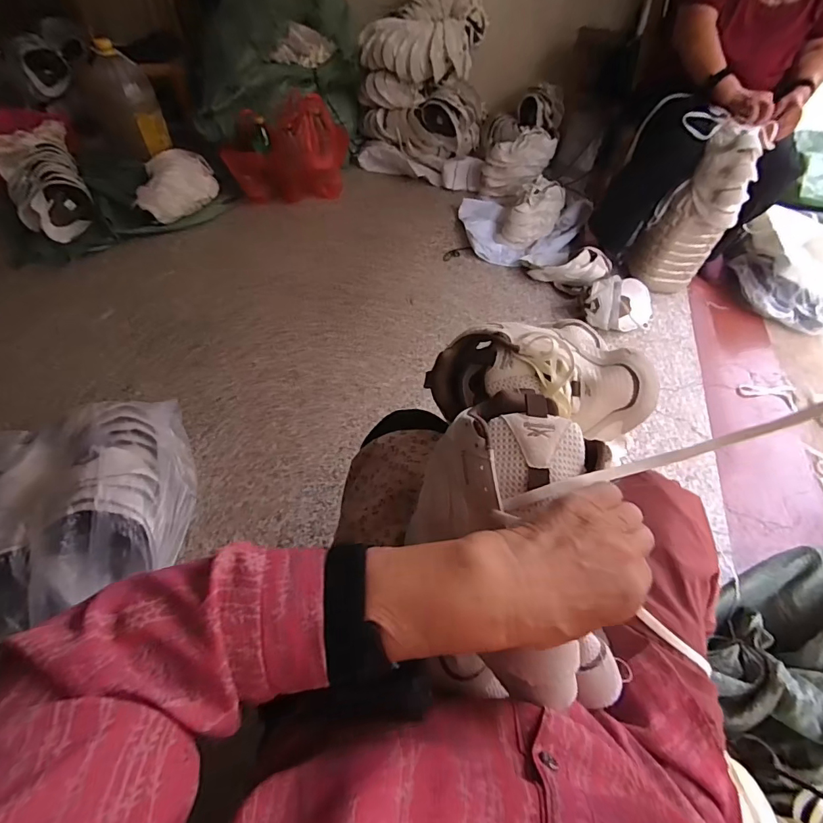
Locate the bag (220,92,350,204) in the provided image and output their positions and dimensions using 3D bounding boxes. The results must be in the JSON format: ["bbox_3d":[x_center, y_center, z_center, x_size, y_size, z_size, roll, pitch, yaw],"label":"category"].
[{"bbox_3d":[-0.429,-0.907,1.551,0.369,0.246,0.235,6,54,1],"label":"bag"}]

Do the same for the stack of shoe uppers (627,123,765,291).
[{"bbox_3d":[0.777,-0.544,1.233,0.187,0.390,0.130,12,54,6],"label":"stack of shoe uppers"}]

